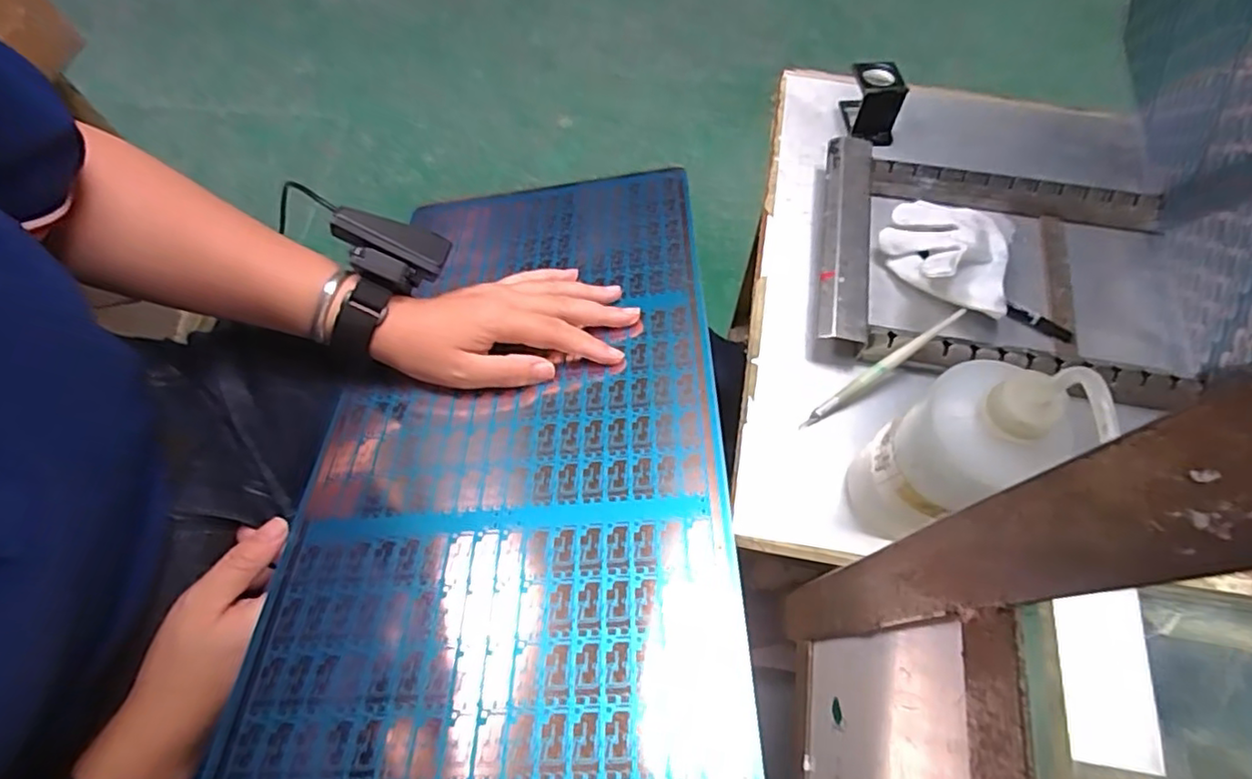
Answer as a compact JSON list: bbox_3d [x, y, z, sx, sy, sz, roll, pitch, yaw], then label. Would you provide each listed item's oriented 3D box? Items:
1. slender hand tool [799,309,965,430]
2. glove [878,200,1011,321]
[{"bbox_3d":[0.191,-0.016,0.462,0.145,0.014,0.010,-35,70,0],"label":"slender hand tool"},{"bbox_3d":[0.261,-0.117,0.505,0.097,0.029,0.112,22,68,10],"label":"glove"}]

